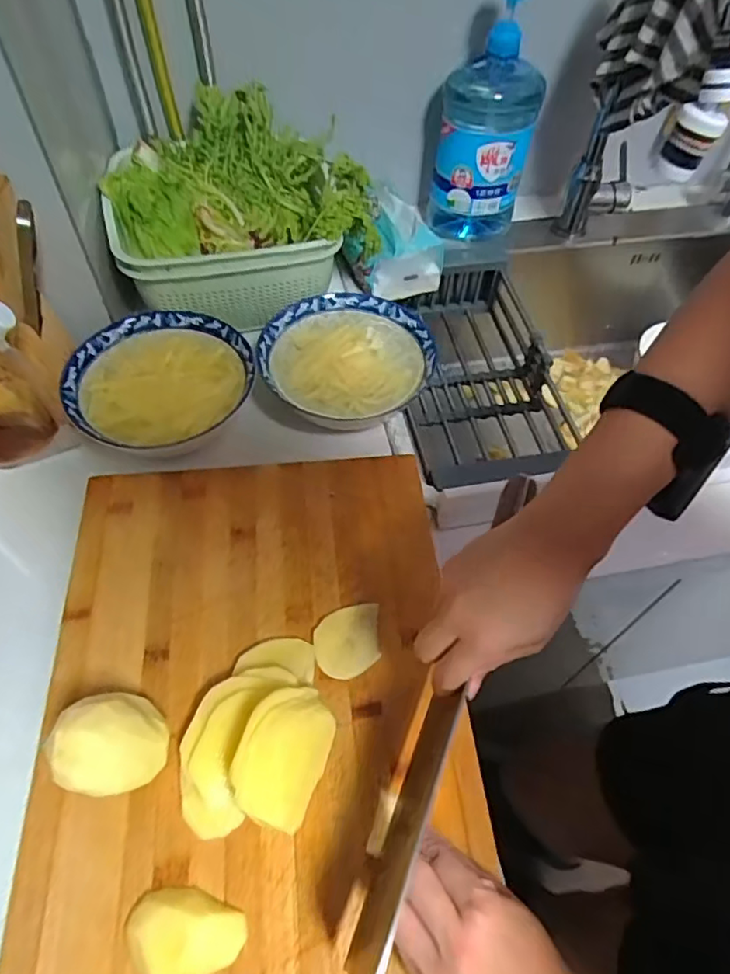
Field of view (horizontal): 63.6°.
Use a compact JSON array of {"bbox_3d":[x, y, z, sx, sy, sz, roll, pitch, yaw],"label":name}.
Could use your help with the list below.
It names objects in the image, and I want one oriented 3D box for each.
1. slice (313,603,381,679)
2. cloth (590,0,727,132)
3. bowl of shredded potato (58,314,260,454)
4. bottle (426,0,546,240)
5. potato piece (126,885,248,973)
[{"bbox_3d":[-0.014,0.120,0.463,0.050,0.007,0.057,-1,55,-3],"label":"slice"},{"bbox_3d":[0.284,-0.431,0.557,0.048,0.180,0.158,-4,55,-5],"label":"cloth"},{"bbox_3d":[-0.201,-0.100,0.582,0.161,0.047,0.169,1,55,-2],"label":"bowl of shredded potato"},{"bbox_3d":[0.146,-0.426,0.701,0.111,0.268,0.065,8,55,3],"label":"bottle"},{"bbox_3d":[-0.107,0.265,0.349,0.068,0.022,0.045,4,55,0],"label":"potato piece"}]

